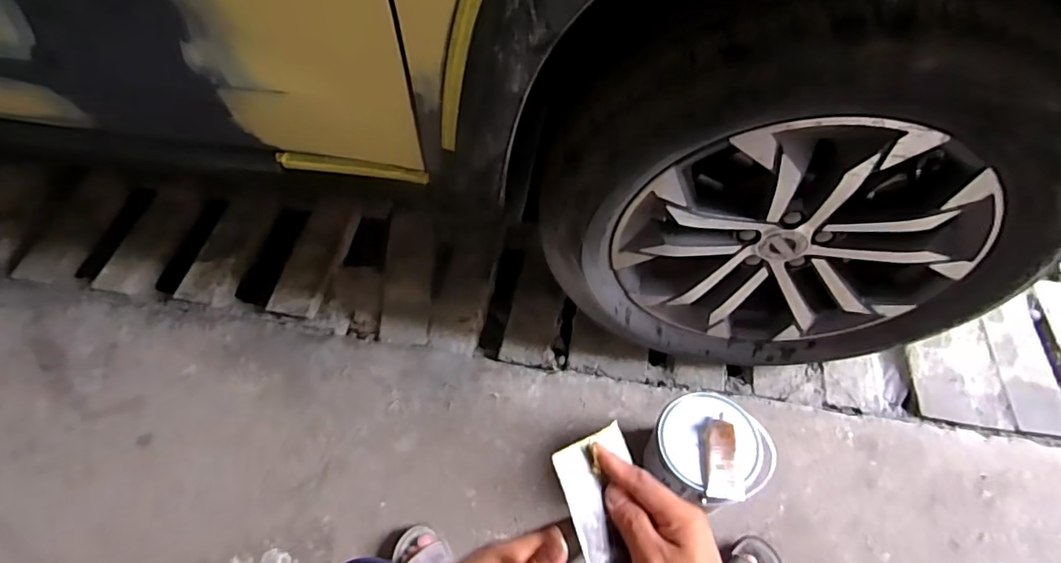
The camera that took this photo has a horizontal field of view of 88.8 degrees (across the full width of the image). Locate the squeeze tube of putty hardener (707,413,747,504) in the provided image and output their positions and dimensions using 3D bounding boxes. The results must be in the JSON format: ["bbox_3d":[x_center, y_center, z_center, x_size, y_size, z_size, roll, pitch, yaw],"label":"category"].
[{"bbox_3d":[0.288,0.262,0.804,0.049,0.021,0.117,1,70,1],"label":"squeeze tube of putty hardener"}]

